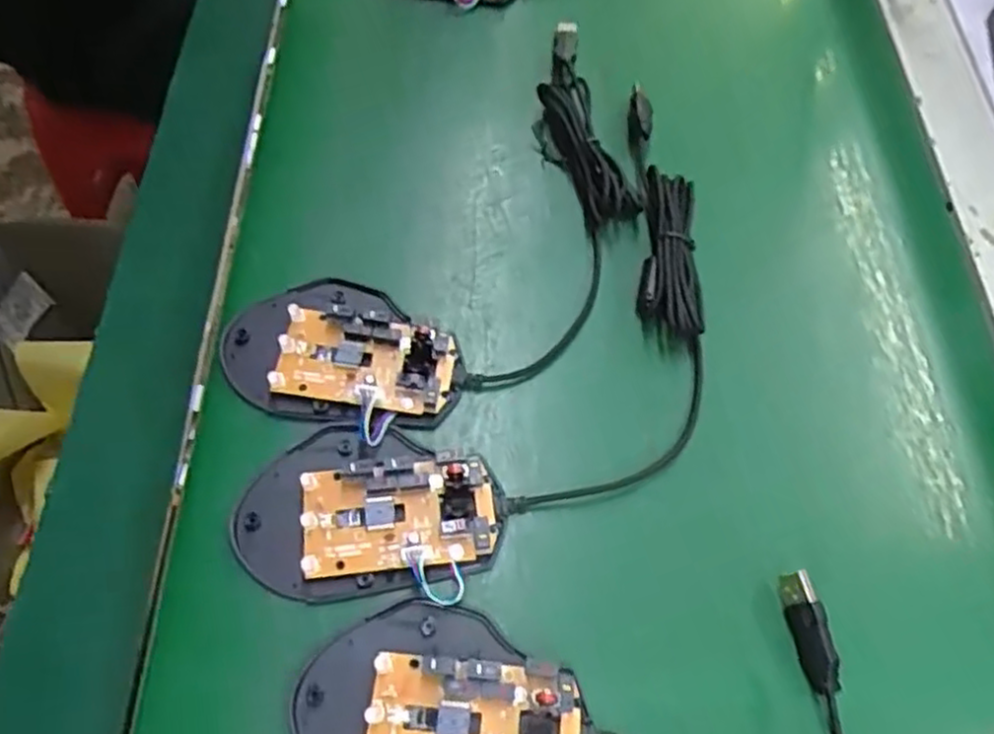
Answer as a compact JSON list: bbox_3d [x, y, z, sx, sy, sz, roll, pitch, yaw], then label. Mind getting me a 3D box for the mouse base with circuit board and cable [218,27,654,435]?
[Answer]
[{"bbox_3d":[-0.001,-0.069,0.377,0.127,0.024,0.277,35,68,14],"label":"mouse base with circuit board and cable"}]

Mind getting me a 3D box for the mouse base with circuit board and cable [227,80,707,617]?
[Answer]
[{"bbox_3d":[0.027,0.000,0.343,0.130,0.021,0.304,39,67,16],"label":"mouse base with circuit board and cable"}]

